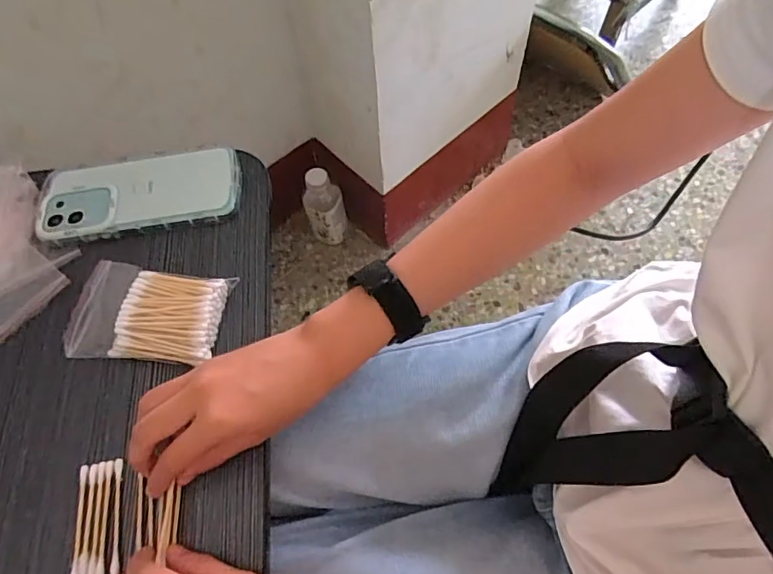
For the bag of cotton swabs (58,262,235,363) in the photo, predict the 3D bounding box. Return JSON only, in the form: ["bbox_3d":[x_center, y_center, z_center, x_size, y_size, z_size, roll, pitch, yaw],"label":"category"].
[{"bbox_3d":[-0.180,0.019,0.374,0.115,0.014,0.073,8,64,7],"label":"bag of cotton swabs"}]

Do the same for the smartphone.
[{"bbox_3d":[-0.216,-0.083,0.435,0.171,0.009,0.076,-11,63,-3],"label":"smartphone"}]

